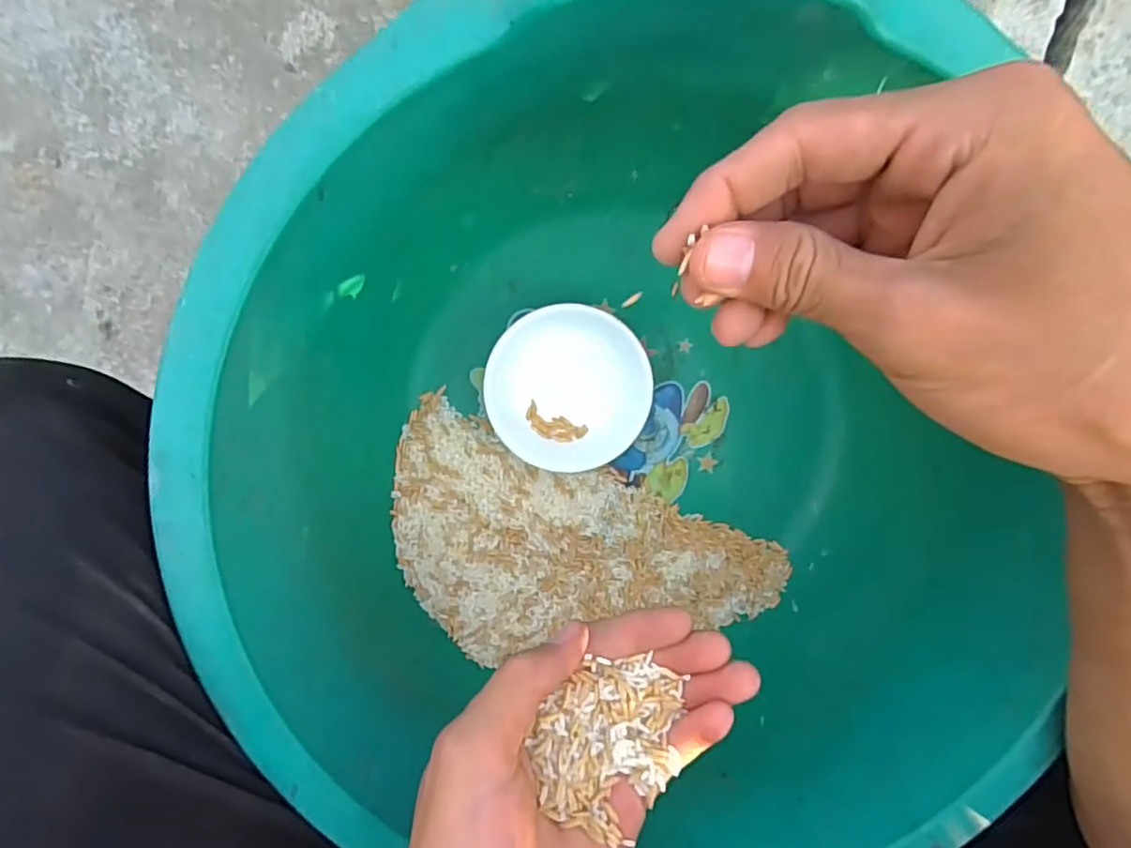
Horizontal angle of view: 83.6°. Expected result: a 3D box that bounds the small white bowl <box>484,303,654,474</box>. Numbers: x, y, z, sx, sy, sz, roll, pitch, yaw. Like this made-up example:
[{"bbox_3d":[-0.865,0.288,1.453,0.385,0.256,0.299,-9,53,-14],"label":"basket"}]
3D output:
[{"bbox_3d":[0.001,-0.016,0.340,0.081,0.050,0.081,0,83,-3],"label":"small white bowl"}]

